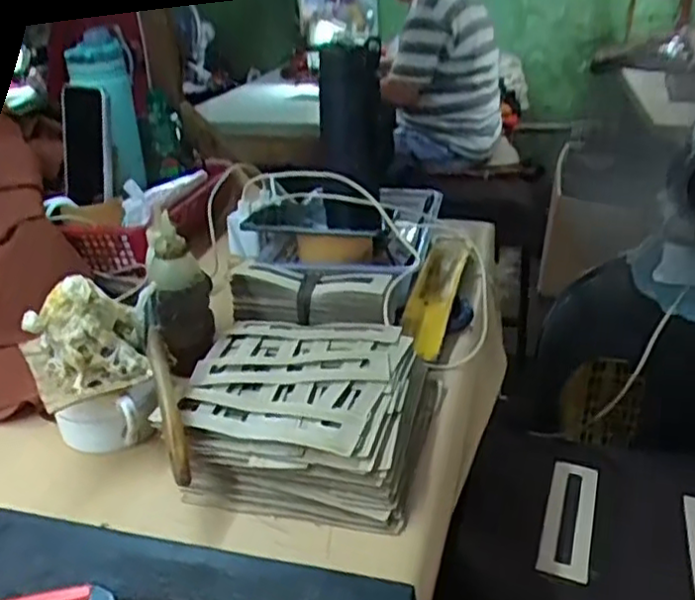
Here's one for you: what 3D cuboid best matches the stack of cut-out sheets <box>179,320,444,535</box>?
[{"bbox_3d":[-0.032,0.080,0.550,0.190,0.046,0.198,5,29,15],"label":"stack of cut-out sheets"}]

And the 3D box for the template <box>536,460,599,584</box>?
[{"bbox_3d":[0.210,0.204,0.649,0.043,0.009,0.148,13,27,18],"label":"template"}]

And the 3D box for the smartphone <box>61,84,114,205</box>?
[{"bbox_3d":[-0.323,-0.189,0.842,0.086,0.138,0.013,14,21,28],"label":"smartphone"}]

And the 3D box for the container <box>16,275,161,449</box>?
[{"bbox_3d":[-0.194,0.049,0.532,0.092,0.129,0.098,-16,31,-24],"label":"container"}]

